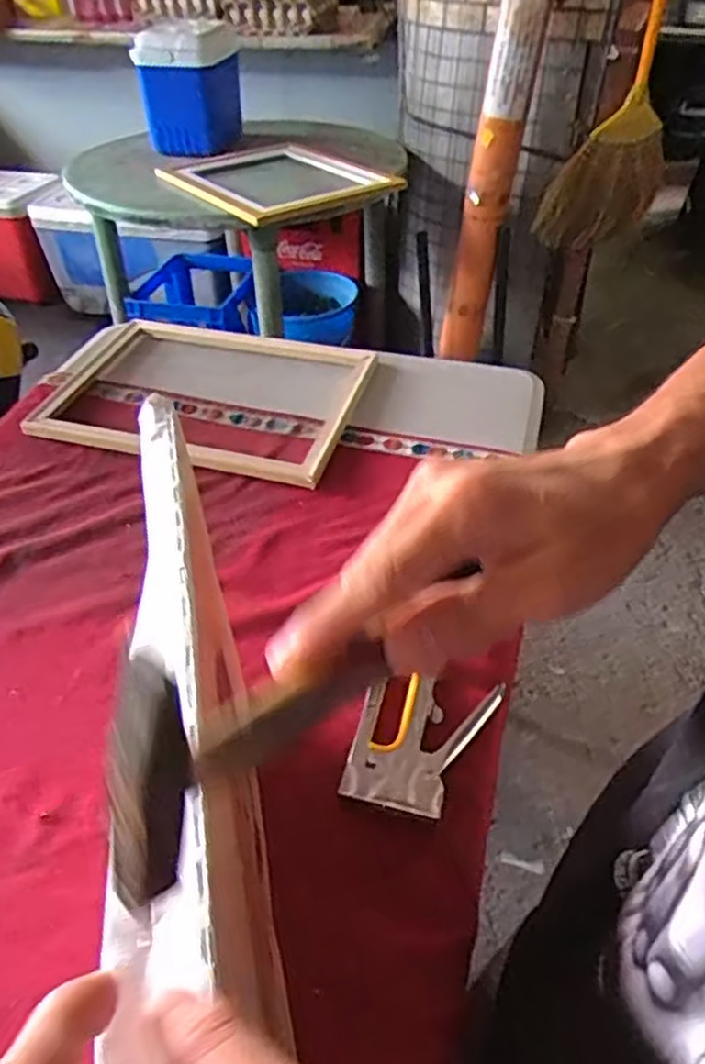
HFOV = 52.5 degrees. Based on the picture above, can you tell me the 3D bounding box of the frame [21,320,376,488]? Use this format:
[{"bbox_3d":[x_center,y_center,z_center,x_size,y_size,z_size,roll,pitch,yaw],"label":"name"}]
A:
[{"bbox_3d":[-0.198,-0.198,0.997,0.403,0.029,0.306,11,44,11],"label":"frame"}]

